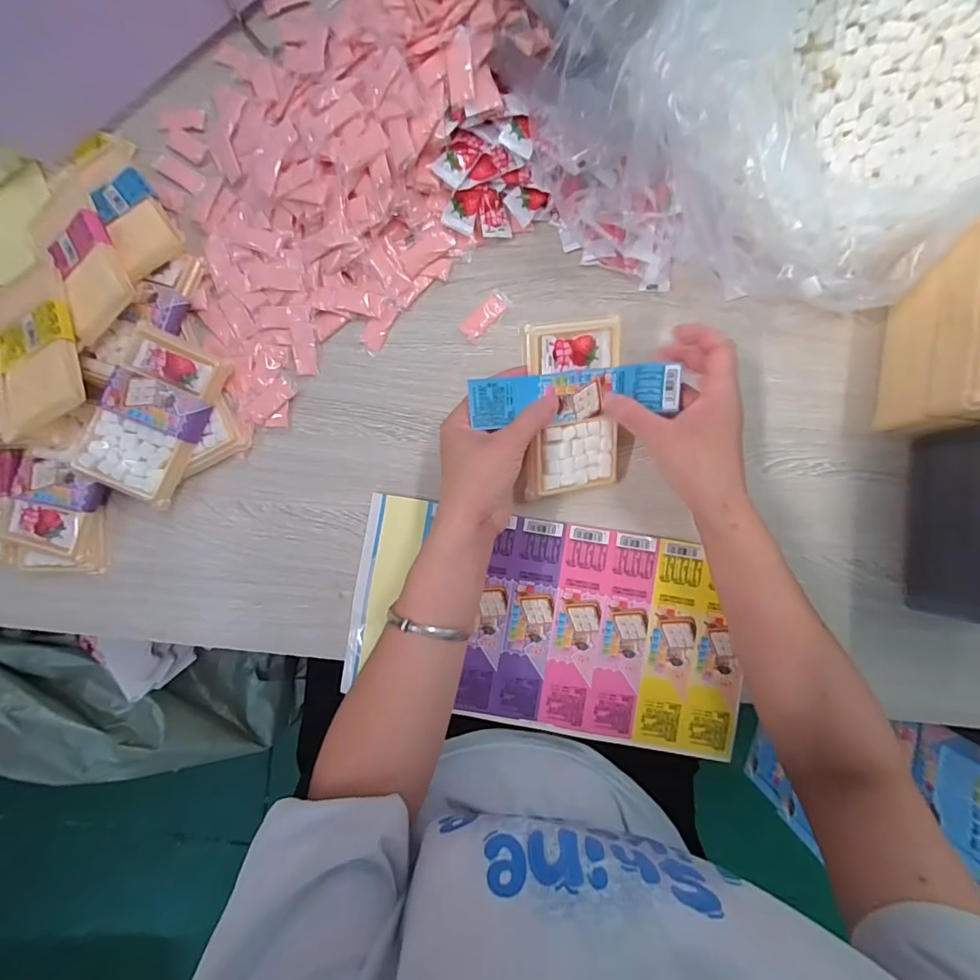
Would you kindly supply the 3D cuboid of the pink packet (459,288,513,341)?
[{"bbox_3d":[-0.004,-0.155,0.425,0.050,0.004,0.020,-44,87,1],"label":"pink packet"}]

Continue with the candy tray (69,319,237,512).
[{"bbox_3d":[-0.279,-0.061,0.395,0.077,0.021,0.134,23,91,-9],"label":"candy tray"}]

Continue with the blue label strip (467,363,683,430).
[{"bbox_3d":[0.067,-0.071,0.363,0.158,0.012,0.036,-8,113,-11],"label":"blue label strip"}]

